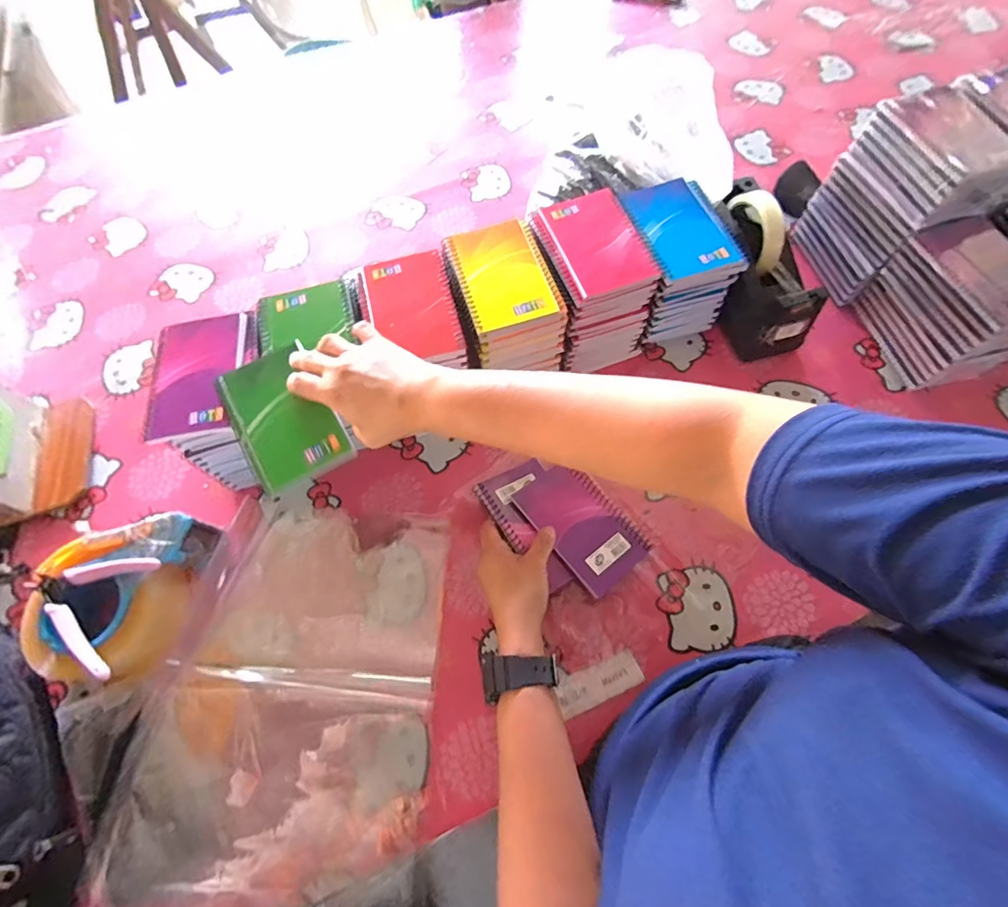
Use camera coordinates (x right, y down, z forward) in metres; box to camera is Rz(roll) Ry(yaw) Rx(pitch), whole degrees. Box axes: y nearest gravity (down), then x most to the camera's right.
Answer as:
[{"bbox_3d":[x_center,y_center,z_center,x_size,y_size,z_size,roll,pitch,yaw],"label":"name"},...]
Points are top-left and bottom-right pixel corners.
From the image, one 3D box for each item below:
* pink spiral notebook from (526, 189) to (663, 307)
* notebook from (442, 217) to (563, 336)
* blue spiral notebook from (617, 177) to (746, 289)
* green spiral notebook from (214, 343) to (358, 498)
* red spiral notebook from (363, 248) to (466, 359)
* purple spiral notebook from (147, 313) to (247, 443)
[{"bbox_3d":[0.094,-0.219,0.497,0.094,0.017,0.129,-21,67,-7],"label":"pink spiral notebook"},{"bbox_3d":[-0.002,-0.181,0.474,0.088,0.010,0.123,-18,66,-6],"label":"notebook"},{"bbox_3d":[0.188,-0.243,0.504,0.094,0.009,0.136,-20,67,-6],"label":"blue spiral notebook"},{"bbox_3d":[-0.196,-0.031,0.420,0.079,0.016,0.130,-32,69,-11],"label":"green spiral notebook"},{"bbox_3d":[-0.091,-0.148,0.471,0.079,0.008,0.125,-15,66,-4],"label":"red spiral notebook"},{"bbox_3d":[-0.291,-0.077,0.449,0.081,0.011,0.129,-9,66,-2],"label":"purple spiral notebook"}]

